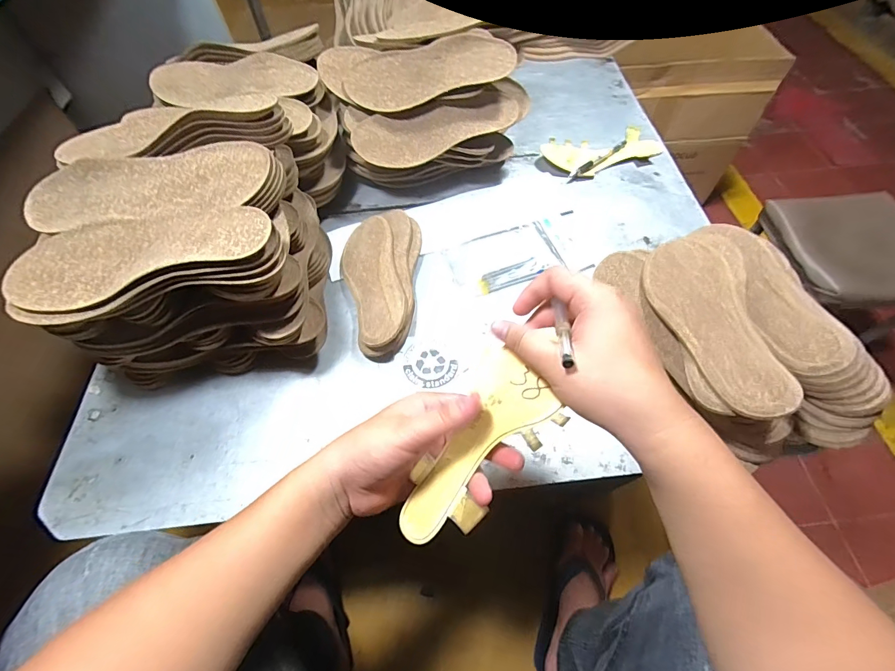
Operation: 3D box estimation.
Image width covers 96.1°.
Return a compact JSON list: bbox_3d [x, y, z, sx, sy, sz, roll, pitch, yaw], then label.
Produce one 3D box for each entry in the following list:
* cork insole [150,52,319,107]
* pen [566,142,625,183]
[{"bbox_3d":[-0.301,-0.361,0.571,0.238,0.017,0.077,6,79,7],"label":"cork insole"},{"bbox_3d":[0.259,-0.297,0.690,0.132,0.014,0.014,-33,64,-15],"label":"pen"}]

